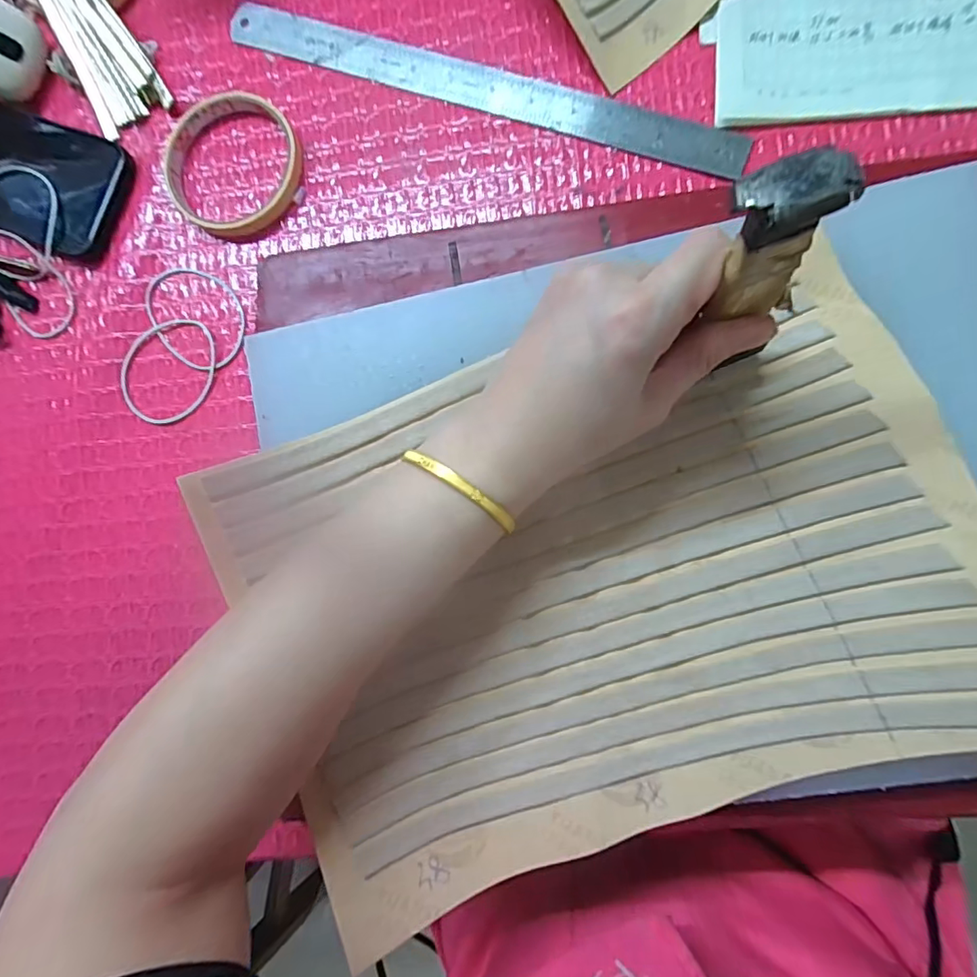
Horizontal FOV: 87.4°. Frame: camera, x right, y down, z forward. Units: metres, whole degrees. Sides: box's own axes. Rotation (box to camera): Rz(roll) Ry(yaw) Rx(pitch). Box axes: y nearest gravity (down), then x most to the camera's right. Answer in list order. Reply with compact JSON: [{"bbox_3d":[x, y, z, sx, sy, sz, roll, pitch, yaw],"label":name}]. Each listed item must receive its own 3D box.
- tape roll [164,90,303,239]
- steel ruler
[{"bbox_3d":[-0.157,-0.197,0.310,0.088,0.009,0.082,0,86,7],"label":"tape roll"},{"bbox_3d":[-0.009,-0.234,0.296,0.318,0.004,0.023,22,89,8],"label":"steel ruler"}]

